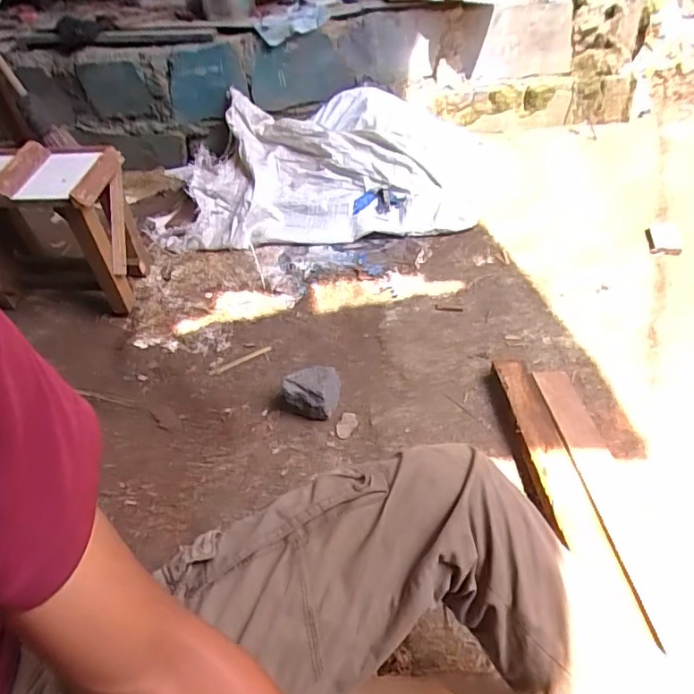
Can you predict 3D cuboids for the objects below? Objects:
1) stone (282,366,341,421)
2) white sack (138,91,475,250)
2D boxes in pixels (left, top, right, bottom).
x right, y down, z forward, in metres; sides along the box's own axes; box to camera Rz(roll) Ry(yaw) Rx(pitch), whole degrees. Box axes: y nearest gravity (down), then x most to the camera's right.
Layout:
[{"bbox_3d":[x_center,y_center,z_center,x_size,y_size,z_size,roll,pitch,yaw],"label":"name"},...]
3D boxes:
[{"bbox_3d":[-0.062,0.084,1.012,0.086,0.074,0.088,-2,47,3],"label":"stone"},{"bbox_3d":[-0.053,-0.494,1.477,0.915,0.169,0.494,-3,47,2],"label":"white sack"}]

